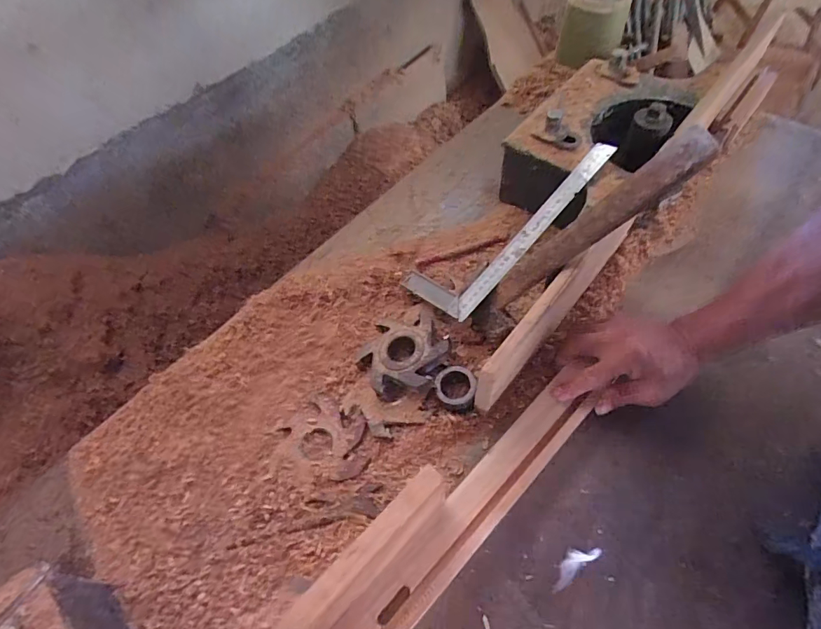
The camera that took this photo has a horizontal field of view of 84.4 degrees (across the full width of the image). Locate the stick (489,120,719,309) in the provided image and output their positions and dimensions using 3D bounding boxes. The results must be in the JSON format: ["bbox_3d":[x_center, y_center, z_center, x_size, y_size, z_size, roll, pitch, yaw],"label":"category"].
[{"bbox_3d":[0.176,-0.085,0.458,0.023,0.251,0.028,14,50,-36],"label":"stick"}]

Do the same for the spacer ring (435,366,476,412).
[{"bbox_3d":[0.051,0.082,0.514,0.045,0.024,0.047,-1,58,2],"label":"spacer ring"}]

